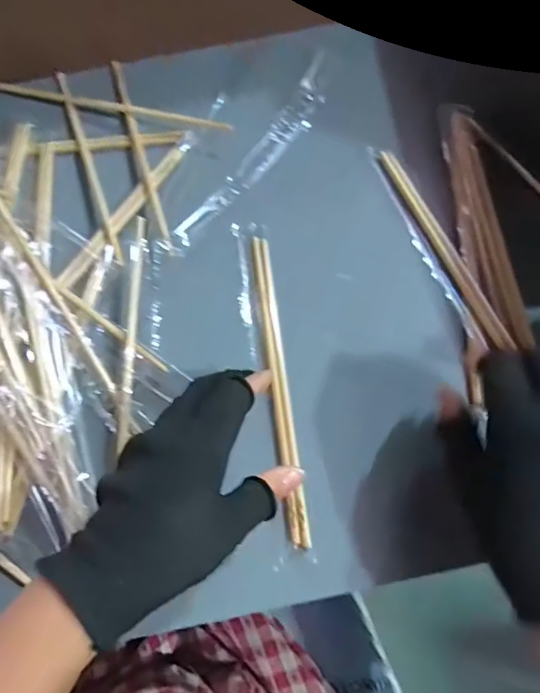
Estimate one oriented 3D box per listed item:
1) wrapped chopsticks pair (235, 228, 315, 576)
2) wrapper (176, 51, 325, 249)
[{"bbox_3d":[0.001,0.024,0.384,0.026,0.009,0.259,-8,71,-1],"label":"wrapped chopsticks pair"},{"bbox_3d":[-0.003,-0.176,0.451,0.033,0.013,0.237,30,75,12],"label":"wrapper"}]

